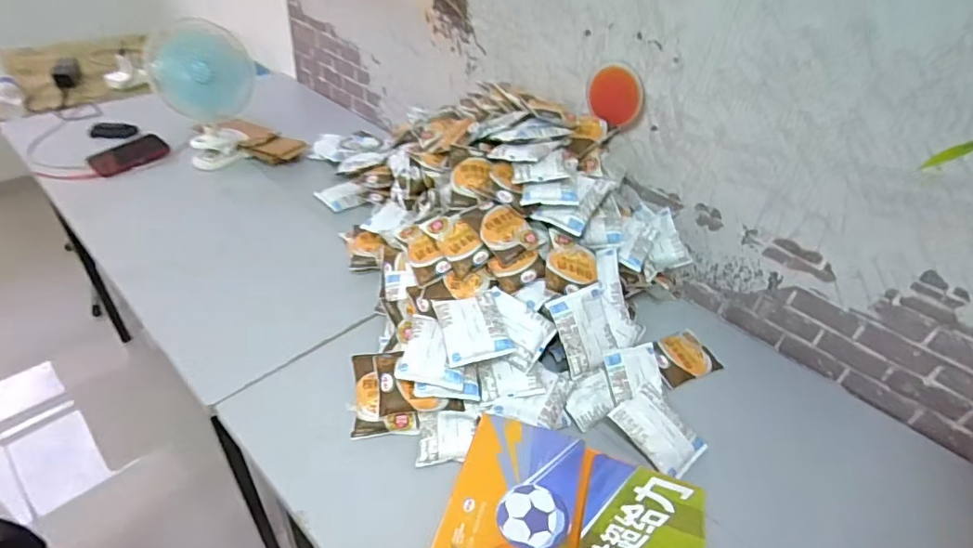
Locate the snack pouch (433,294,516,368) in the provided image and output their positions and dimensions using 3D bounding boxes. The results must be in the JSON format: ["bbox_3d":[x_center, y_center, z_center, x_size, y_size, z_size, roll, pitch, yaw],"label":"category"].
[{"bbox_3d":[-0.021,0.082,0.803,0.096,0.023,0.125,-15,49,-7],"label":"snack pouch"}]

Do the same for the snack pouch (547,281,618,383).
[{"bbox_3d":[0.164,0.090,0.839,0.105,0.025,0.128,-18,88,-27],"label":"snack pouch"}]

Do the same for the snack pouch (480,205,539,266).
[{"bbox_3d":[0.035,-0.073,0.897,0.088,0.020,0.100,-27,74,-20],"label":"snack pouch"}]

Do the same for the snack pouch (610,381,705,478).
[{"bbox_3d":[0.263,0.237,0.790,0.092,0.018,0.128,-30,68,-27],"label":"snack pouch"}]

